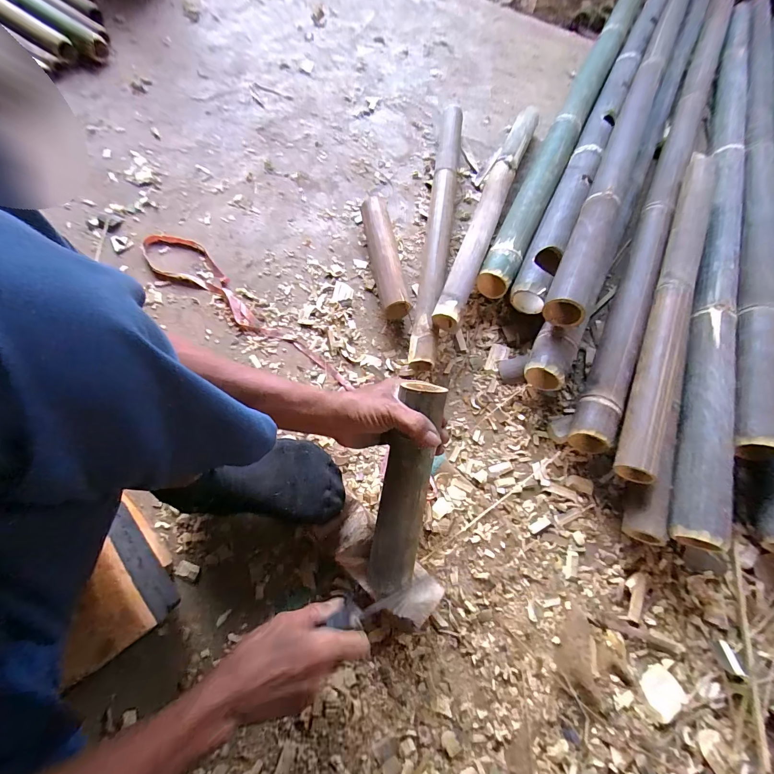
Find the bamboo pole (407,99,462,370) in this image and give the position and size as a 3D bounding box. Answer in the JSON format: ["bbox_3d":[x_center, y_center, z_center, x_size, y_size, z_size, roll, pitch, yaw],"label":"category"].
[{"bbox_3d":[0.104,-0.327,0.712,0.051,0.058,0.636,8,69,2],"label":"bamboo pole"}]

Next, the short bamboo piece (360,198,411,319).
[{"bbox_3d":[-0.006,-0.253,0.681,0.059,0.063,0.256,-10,69,-5],"label":"short bamboo piece"}]

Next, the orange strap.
[{"bbox_3d":[-0.253,-0.154,0.652,0.483,0.022,0.088,32,72,11],"label":"orange strap"}]

